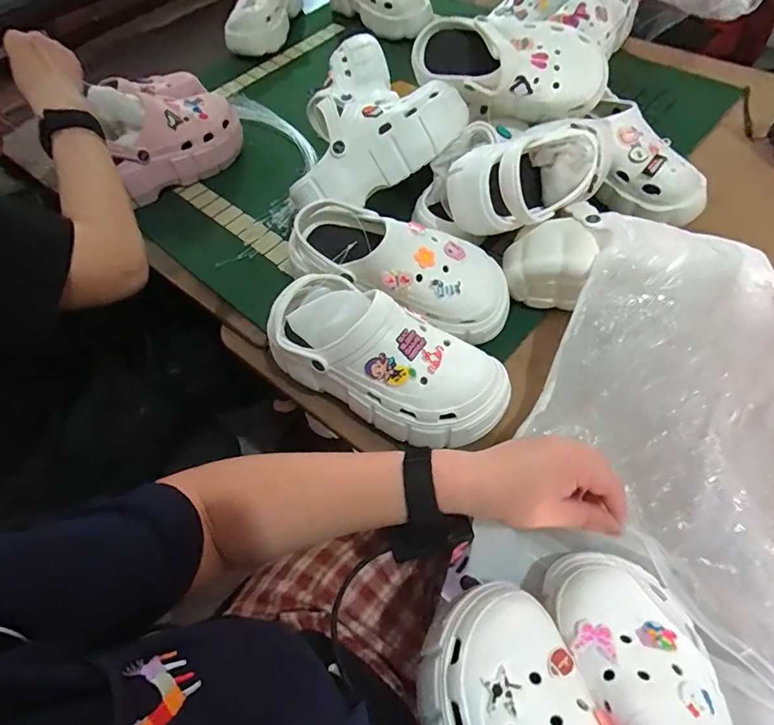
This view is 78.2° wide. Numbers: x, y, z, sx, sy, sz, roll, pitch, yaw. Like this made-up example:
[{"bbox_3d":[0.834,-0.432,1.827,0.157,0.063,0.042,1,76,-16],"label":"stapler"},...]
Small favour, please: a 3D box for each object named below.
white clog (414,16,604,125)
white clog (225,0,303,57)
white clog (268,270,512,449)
[{"bbox_3d":[0.153,-0.375,0.620,0.240,0.088,0.105,8,59,8],"label":"white clog"},{"bbox_3d":[-0.254,-0.770,1.006,0.105,0.097,0.263,7,59,7],"label":"white clog"},{"bbox_3d":[0.000,-0.003,0.493,0.246,0.098,0.122,31,65,20],"label":"white clog"}]

